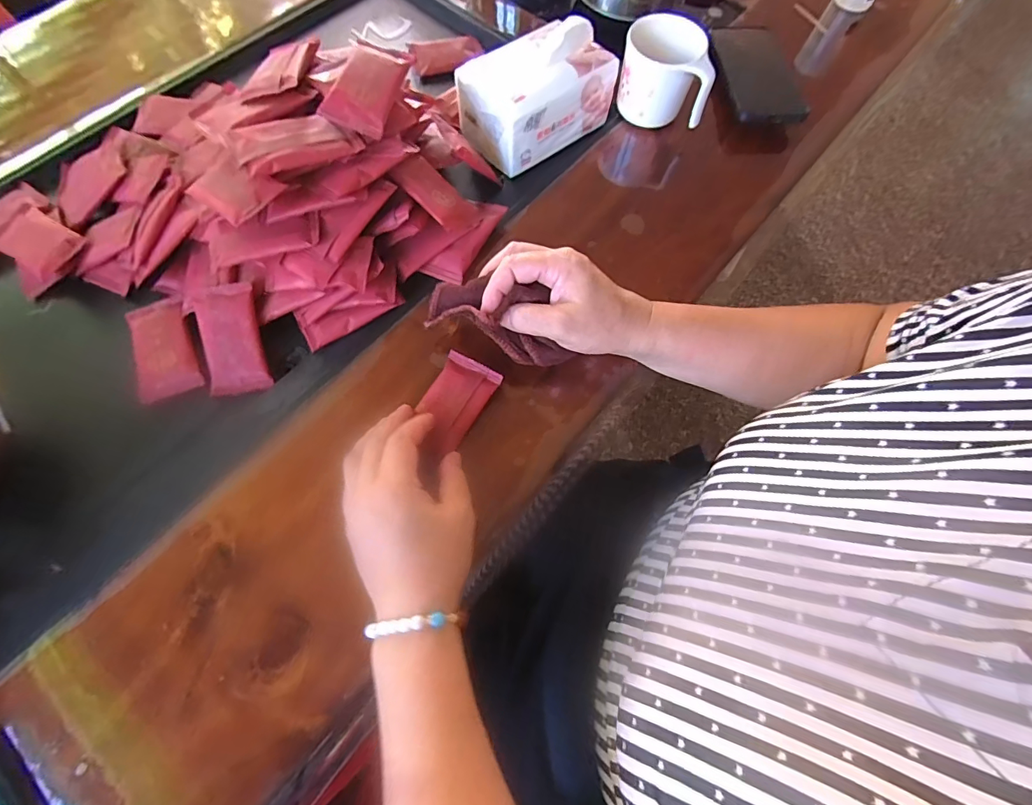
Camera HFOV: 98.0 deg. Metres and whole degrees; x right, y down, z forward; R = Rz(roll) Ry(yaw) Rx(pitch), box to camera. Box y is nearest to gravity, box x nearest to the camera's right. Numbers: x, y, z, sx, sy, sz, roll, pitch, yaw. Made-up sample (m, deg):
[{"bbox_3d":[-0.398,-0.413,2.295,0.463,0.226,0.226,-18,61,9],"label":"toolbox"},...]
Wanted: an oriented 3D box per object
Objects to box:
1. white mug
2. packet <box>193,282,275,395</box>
[{"bbox_3d":[0.151,-0.331,0.464,0.090,0.079,0.068,14,71,3],"label":"white mug"},{"bbox_3d":[-0.241,-0.053,0.380,0.051,0.007,0.089,-10,95,1],"label":"packet"}]

